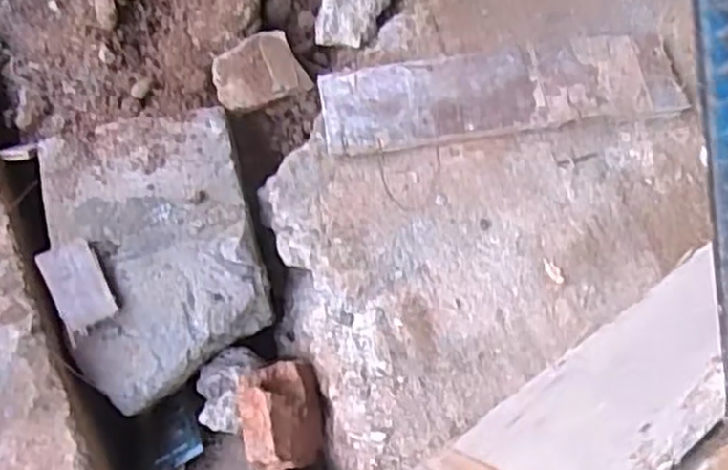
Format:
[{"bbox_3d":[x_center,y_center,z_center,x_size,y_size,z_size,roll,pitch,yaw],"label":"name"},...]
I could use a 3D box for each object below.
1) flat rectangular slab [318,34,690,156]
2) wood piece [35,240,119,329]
[{"bbox_3d":[0.149,-0.157,0.832,0.384,0.018,0.104,-9,67,-4],"label":"flat rectangular slab"},{"bbox_3d":[-0.278,0.046,0.744,0.050,0.010,0.090,-28,71,-11],"label":"wood piece"}]

